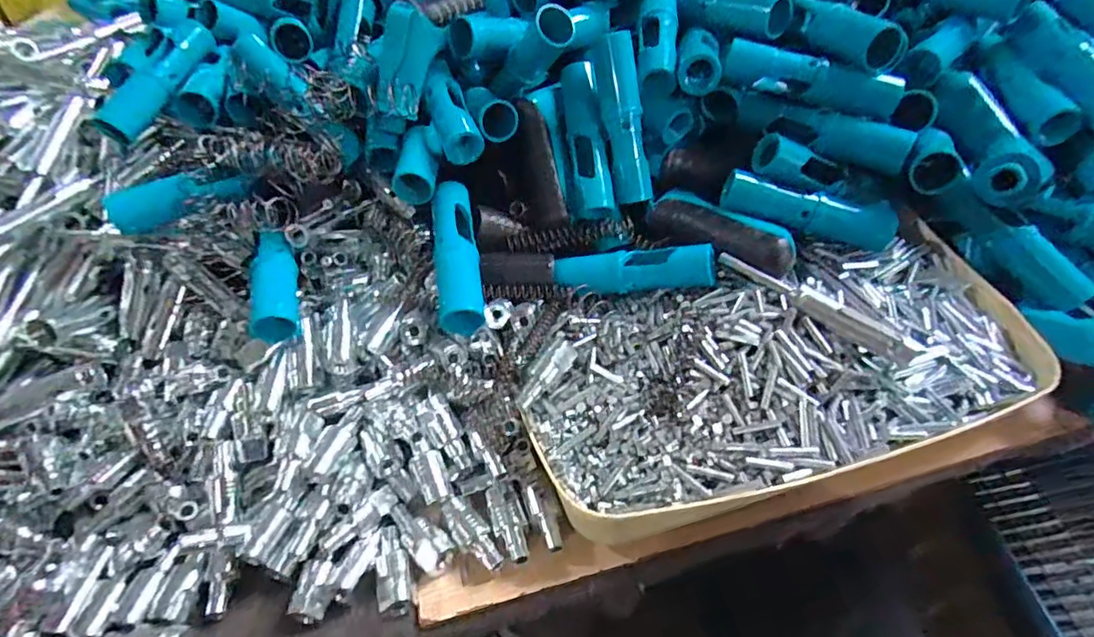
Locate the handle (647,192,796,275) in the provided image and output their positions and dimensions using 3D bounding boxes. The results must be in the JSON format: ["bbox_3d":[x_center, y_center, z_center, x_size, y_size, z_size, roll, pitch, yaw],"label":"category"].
[{"bbox_3d":[0.122,-0.064,0.403,0.031,0.026,0.109,-37,52,-26],"label":"handle"}]

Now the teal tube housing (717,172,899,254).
[{"bbox_3d":[0.187,-0.078,0.405,0.120,0.026,0.023,18,49,6],"label":"teal tube housing"}]

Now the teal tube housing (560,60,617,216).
[{"bbox_3d":[0.030,-0.140,0.426,0.025,0.020,0.122,-8,77,0],"label":"teal tube housing"}]

